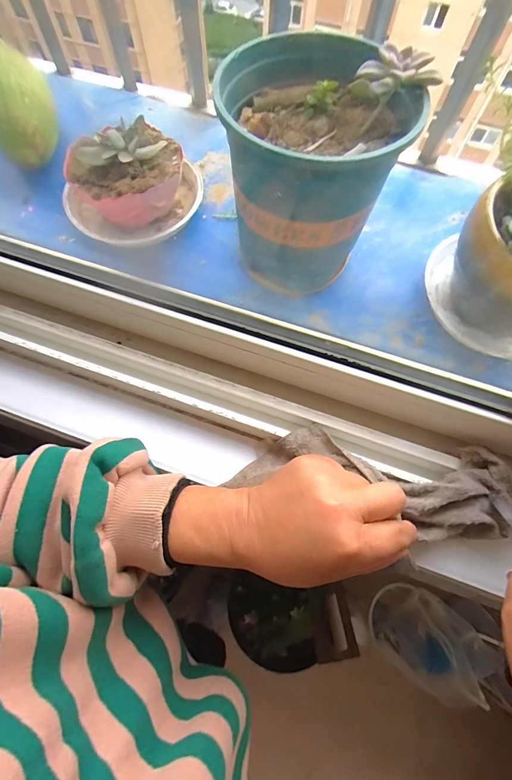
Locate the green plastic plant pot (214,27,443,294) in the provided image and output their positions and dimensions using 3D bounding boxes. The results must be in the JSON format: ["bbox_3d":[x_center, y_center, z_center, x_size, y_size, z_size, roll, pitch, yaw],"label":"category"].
[{"bbox_3d":[0.051,-0.215,0.347,0.155,0.173,0.166,0,68,-1],"label":"green plastic plant pot"}]

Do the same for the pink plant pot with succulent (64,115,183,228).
[{"bbox_3d":[-0.147,-0.248,0.401,0.130,0.083,0.117,-31,72,-13],"label":"pink plant pot with succulent"}]

